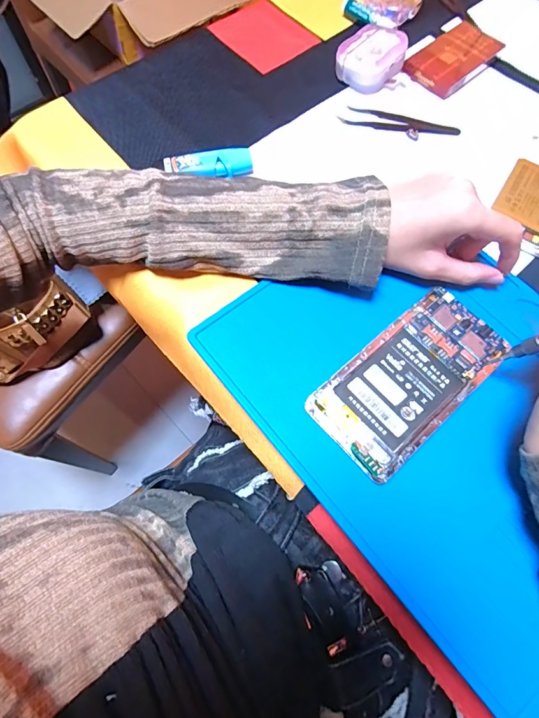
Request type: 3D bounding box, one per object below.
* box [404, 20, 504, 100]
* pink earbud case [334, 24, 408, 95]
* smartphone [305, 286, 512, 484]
[{"bbox_3d":[0.186,-0.306,0.399,0.099,0.016,0.058,-40,74,-16],"label":"box"},{"bbox_3d":[0.101,-0.296,0.385,0.062,0.029,0.051,-42,74,-16],"label":"pink earbud case"},{"bbox_3d":[0.097,0.012,0.267,0.139,0.007,0.070,-39,73,-15],"label":"smartphone"}]

